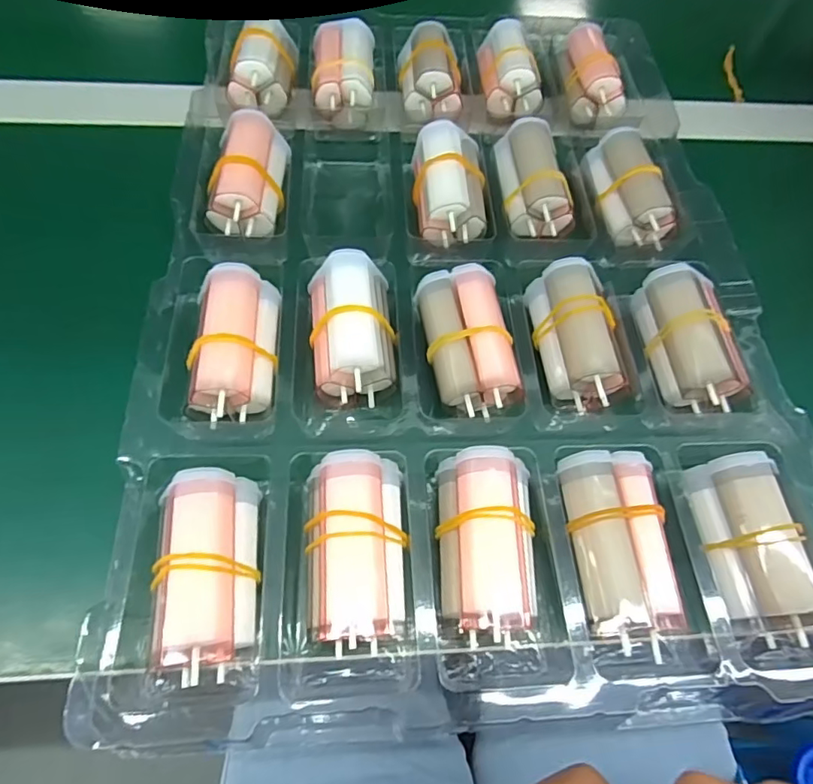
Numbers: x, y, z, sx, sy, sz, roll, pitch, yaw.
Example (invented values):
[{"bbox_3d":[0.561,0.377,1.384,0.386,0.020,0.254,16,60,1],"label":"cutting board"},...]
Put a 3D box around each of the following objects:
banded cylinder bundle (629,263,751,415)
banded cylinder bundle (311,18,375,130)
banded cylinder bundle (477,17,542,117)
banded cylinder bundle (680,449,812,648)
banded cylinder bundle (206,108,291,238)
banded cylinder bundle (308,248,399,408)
[{"bbox_3d":[0.132,-0.025,0.247,0.033,0.026,0.067,-1,62,-5],"label":"banded cylinder bundle"},{"bbox_3d":[-0.038,-0.195,0.325,0.036,0.024,0.068,1,62,-4],"label":"banded cylinder bundle"},{"bbox_3d":[0.062,-0.204,0.336,0.031,0.024,0.067,-6,63,-7],"label":"banded cylinder bundle"},{"bbox_3d":[0.133,0.057,0.204,0.028,0.022,0.066,-4,63,-6],"label":"banded cylinder bundle"},{"bbox_3d":[-0.080,-0.113,0.277,0.029,0.023,0.068,5,62,-2],"label":"banded cylinder bundle"},{"bbox_3d":[-0.024,-0.030,0.241,0.036,0.024,0.067,-5,63,-7],"label":"banded cylinder bundle"}]

